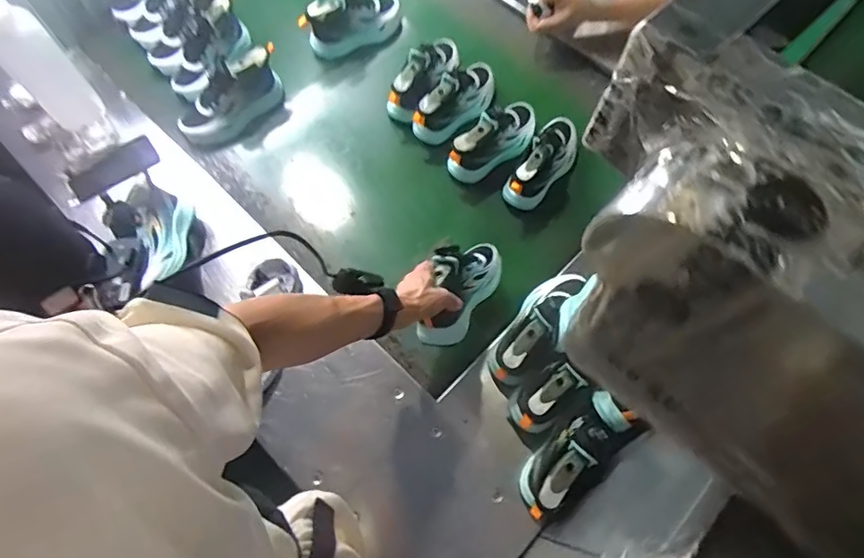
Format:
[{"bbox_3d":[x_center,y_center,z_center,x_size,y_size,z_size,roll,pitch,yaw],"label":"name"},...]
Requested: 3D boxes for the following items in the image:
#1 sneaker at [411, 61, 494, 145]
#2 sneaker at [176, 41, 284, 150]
[{"bbox_3d":[0.055,-0.367,1.020,0.074,0.103,0.212,37,72,14],"label":"sneaker"},{"bbox_3d":[-0.393,-0.351,1.000,0.227,0.104,0.091,-33,71,-14],"label":"sneaker"}]

